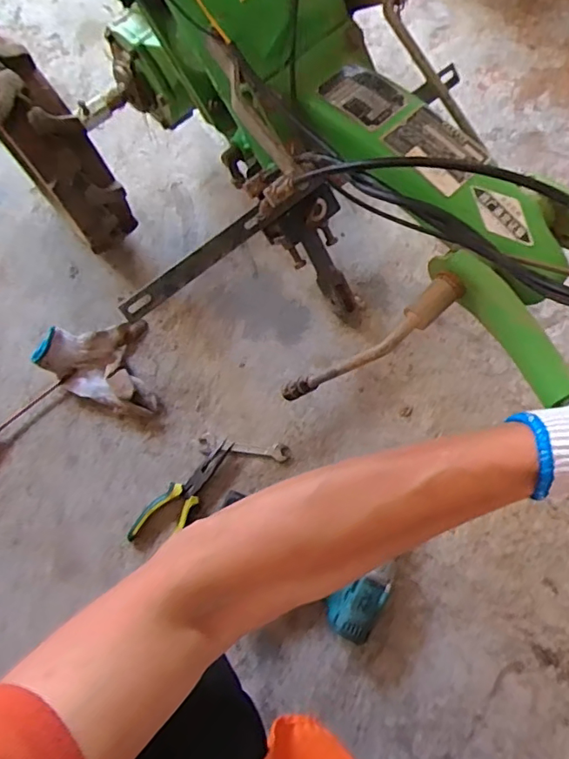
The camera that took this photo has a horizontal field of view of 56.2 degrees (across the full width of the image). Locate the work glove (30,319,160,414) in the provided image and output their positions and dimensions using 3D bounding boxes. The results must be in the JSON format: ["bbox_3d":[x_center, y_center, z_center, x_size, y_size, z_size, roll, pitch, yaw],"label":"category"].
[{"bbox_3d":[-0.284,-0.015,0.810,0.160,0.080,0.143,-9,75,-2],"label":"work glove"}]

